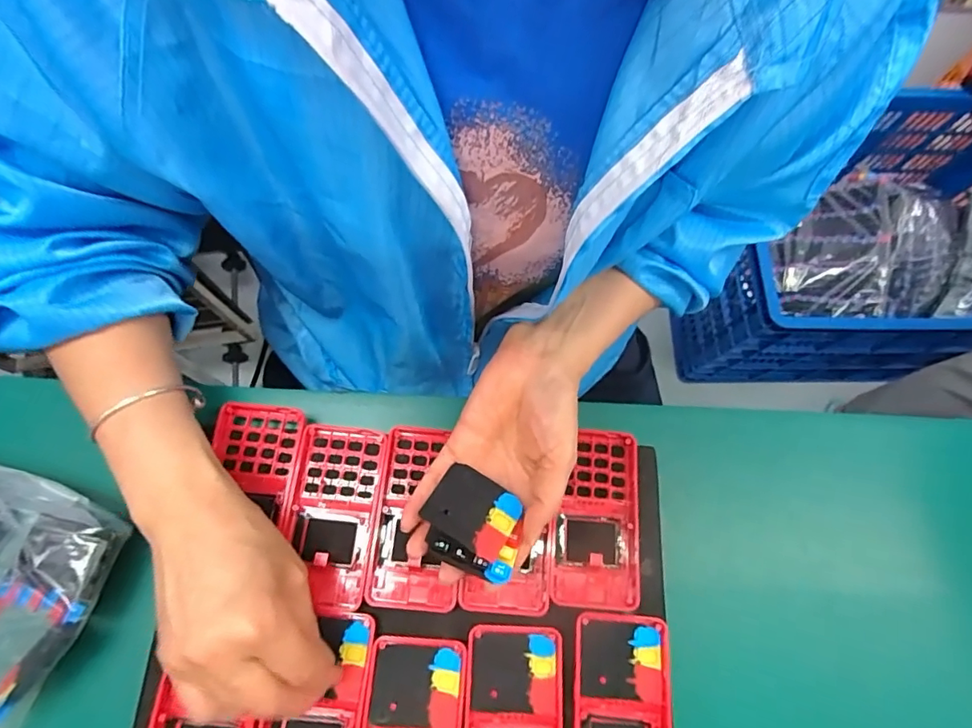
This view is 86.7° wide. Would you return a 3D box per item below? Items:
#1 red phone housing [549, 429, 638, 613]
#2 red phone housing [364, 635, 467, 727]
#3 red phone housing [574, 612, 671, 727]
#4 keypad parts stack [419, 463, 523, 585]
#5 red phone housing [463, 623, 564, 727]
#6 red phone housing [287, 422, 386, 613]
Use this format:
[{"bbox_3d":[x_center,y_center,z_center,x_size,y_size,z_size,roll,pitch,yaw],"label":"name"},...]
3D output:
[{"bbox_3d":[0.079,0.109,0.374,0.061,0.016,0.124,6,71,0],"label":"red phone housing"},{"bbox_3d":[-0.047,0.240,0.317,0.060,0.010,0.124,5,71,-1],"label":"red phone housing"},{"bbox_3d":[0.086,0.228,0.329,0.061,0.015,0.122,6,71,0],"label":"red phone housing"},{"bbox_3d":[-0.007,0.101,0.323,0.063,0.013,0.054,30,73,8],"label":"keypad parts stack"},{"bbox_3d":[0.017,0.234,0.323,0.062,0.014,0.123,4,71,-1],"label":"red phone housing"},{"bbox_3d":[-0.109,0.104,0.365,0.060,0.013,0.124,7,71,0],"label":"red phone housing"}]

